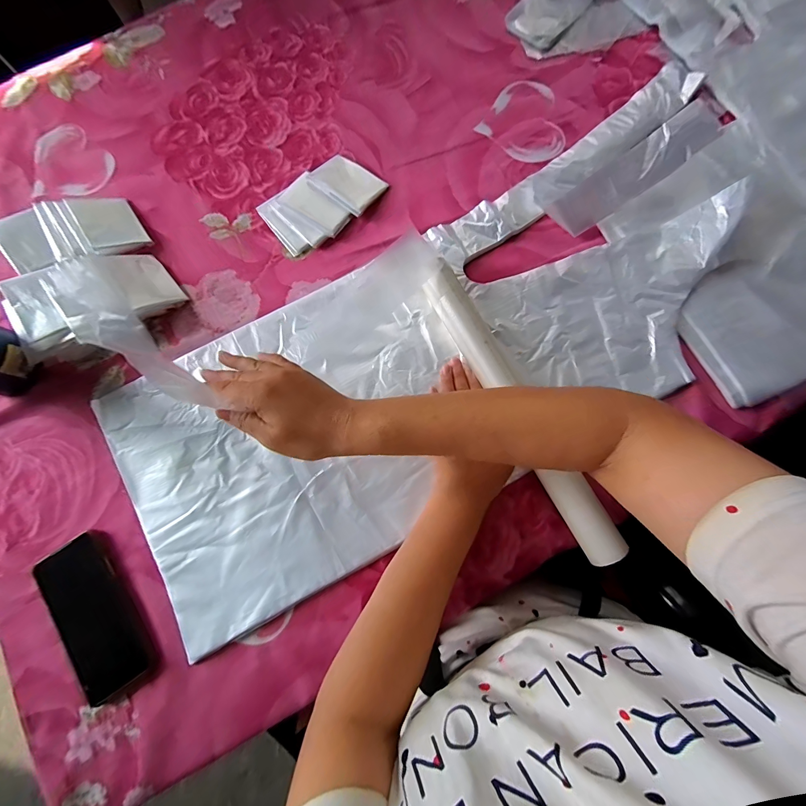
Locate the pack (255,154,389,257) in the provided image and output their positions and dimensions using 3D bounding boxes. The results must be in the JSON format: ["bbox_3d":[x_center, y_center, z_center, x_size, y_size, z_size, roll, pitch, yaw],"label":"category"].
[{"bbox_3d":[-0.102,-0.262,0.455,0.151,0.015,0.090,-36,80,-7],"label":"pack"}]

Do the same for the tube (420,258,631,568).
[{"bbox_3d":[0.117,-0.002,0.371,0.034,0.027,0.354,-28,79,-5],"label":"tube"}]

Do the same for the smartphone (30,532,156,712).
[{"bbox_3d":[-0.335,0.230,0.375,0.083,0.013,0.161,-34,80,-6],"label":"smartphone"}]

